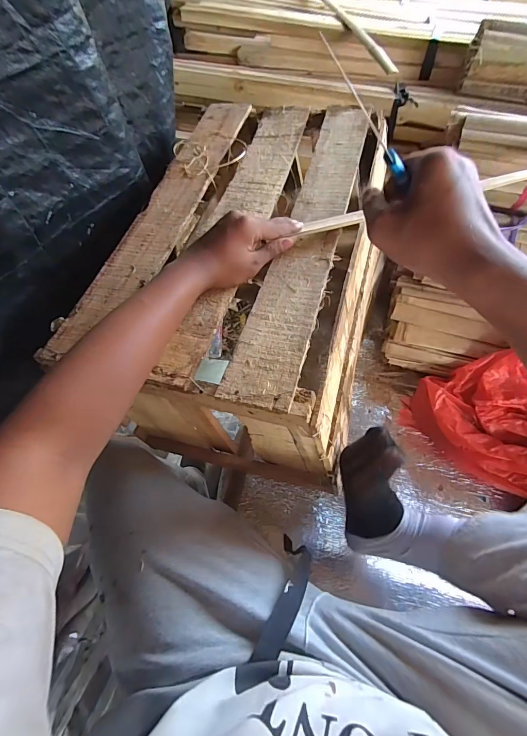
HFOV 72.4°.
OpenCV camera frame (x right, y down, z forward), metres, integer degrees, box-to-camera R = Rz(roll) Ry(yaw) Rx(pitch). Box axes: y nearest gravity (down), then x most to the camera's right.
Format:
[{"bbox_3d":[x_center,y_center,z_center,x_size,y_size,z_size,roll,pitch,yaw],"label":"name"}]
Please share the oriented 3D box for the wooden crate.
[{"bbox_3d":[-0.009,-0.144,0.641,0.373,0.329,0.583,15,59,9],"label":"wooden crate"}]

